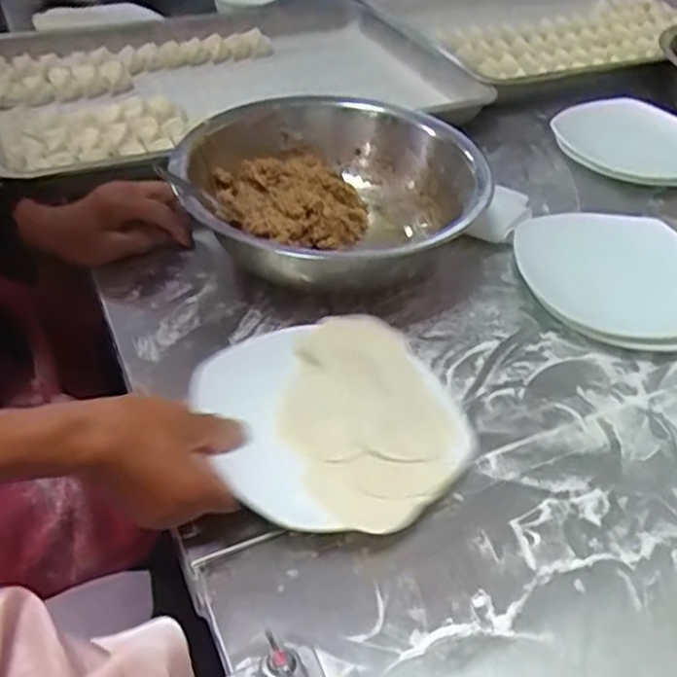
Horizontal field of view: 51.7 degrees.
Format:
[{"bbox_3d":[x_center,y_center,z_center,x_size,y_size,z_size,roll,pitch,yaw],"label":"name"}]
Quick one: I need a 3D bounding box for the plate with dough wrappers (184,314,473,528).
[{"bbox_3d":[0.000,0.058,0.505,0.178,0.028,0.176,2,43,-2],"label":"plate with dough wrappers"}]

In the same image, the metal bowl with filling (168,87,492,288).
[{"bbox_3d":[-0.012,-0.133,0.661,0.274,0.094,0.252,2,43,-2],"label":"metal bowl with filling"}]

